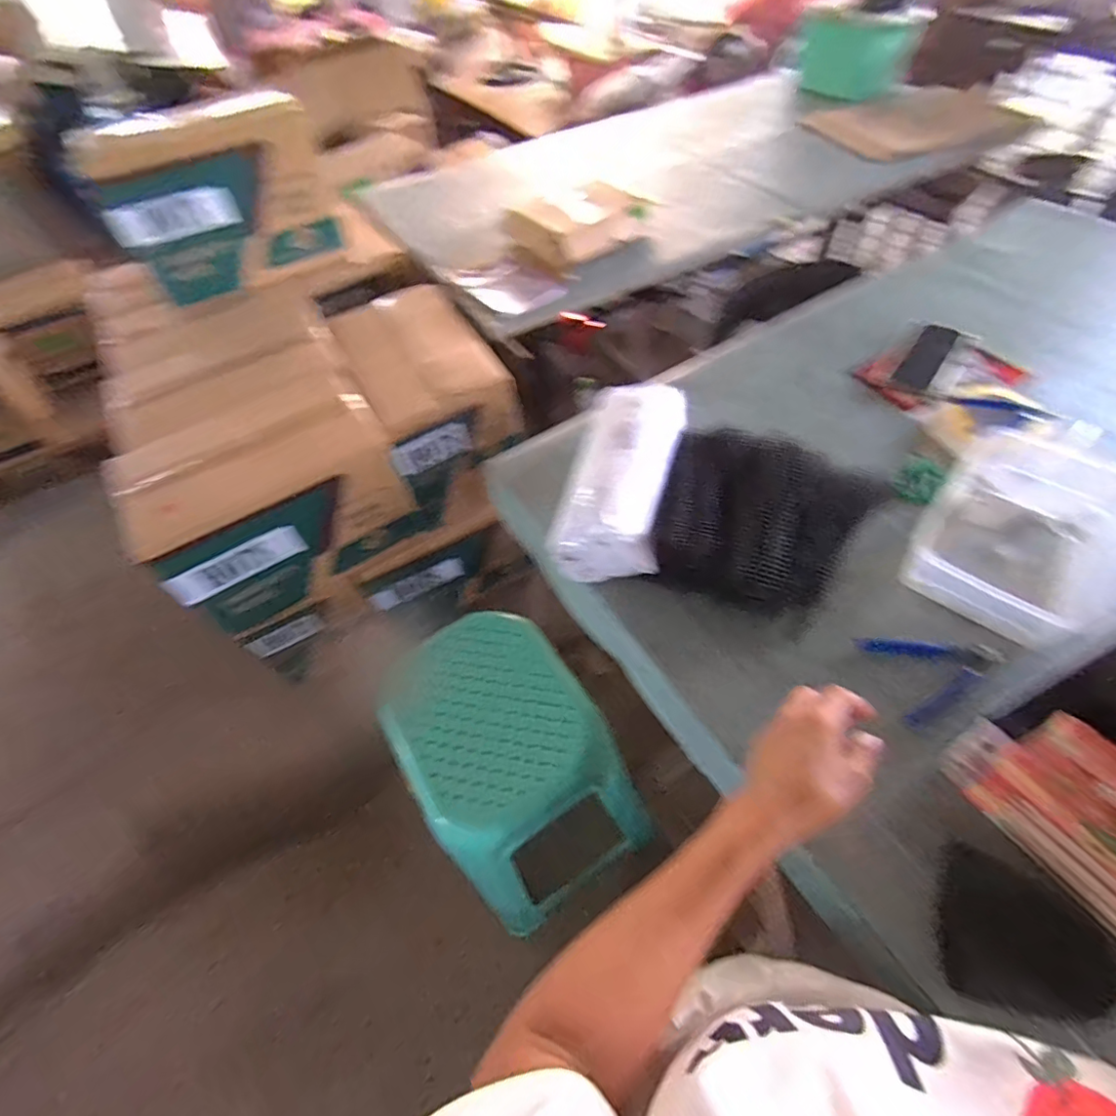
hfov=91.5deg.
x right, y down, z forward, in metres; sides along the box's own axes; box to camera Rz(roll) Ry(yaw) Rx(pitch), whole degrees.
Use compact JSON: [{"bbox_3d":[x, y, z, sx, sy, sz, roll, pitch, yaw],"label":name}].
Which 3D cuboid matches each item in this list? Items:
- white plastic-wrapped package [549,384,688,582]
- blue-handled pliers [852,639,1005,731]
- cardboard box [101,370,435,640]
[{"bbox_3d":[0.076,-0.102,0.624,0.111,0.069,0.260,10,56,12],"label":"white plastic-wrapped package"},{"bbox_3d":[0.364,0.104,0.517,0.114,0.007,0.088,-13,55,-4],"label":"blue-handled pliers"},{"bbox_3d":[-0.540,-0.106,1.068,0.438,0.292,0.259,-33,58,-17],"label":"cardboard box"}]

